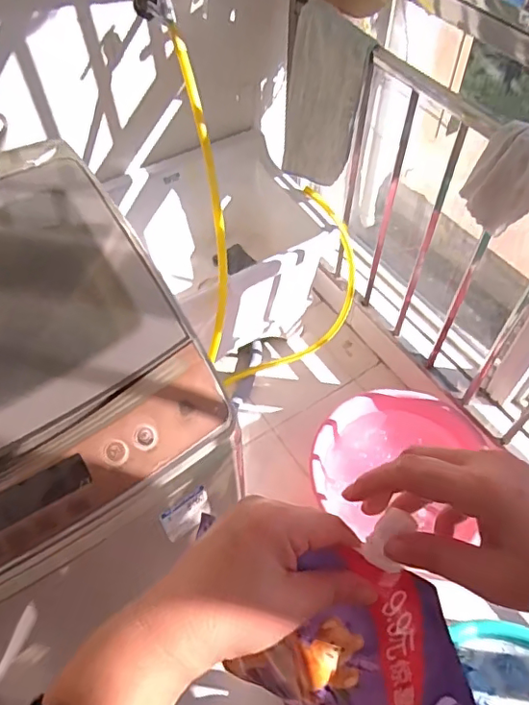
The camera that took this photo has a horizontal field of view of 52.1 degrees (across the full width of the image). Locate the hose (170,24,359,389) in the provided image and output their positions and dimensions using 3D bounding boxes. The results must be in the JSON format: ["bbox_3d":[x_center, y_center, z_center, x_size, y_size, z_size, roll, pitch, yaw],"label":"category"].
[{"bbox_3d":[0.051,-0.243,1.336,0.398,0.862,0.425,-3,56,-1],"label":"hose"}]

